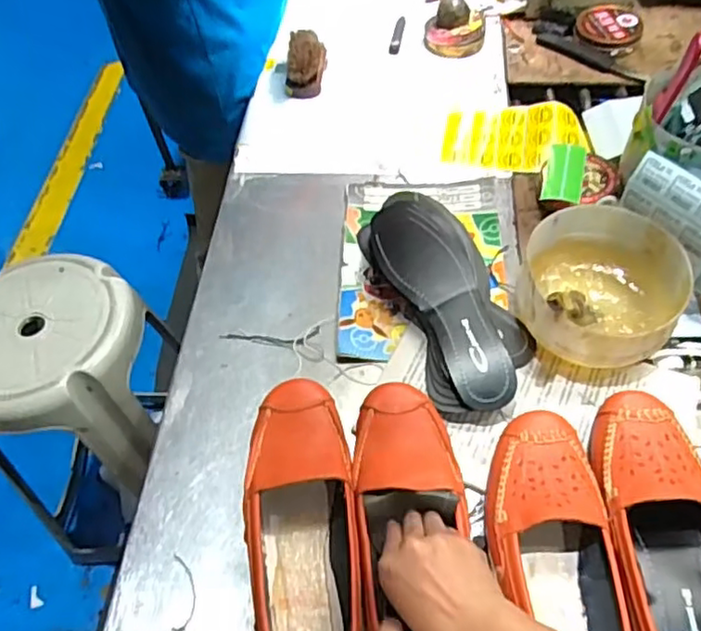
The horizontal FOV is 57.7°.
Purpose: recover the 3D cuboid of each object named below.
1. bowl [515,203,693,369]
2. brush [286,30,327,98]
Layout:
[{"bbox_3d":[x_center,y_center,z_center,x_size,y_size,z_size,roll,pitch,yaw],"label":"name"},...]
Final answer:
[{"bbox_3d":[0.232,-0.019,0.610,0.149,0.076,0.167,22,59,18],"label":"bowl"},{"bbox_3d":[-0.062,-0.354,0.888,0.056,0.038,0.105,1,55,5],"label":"brush"}]

